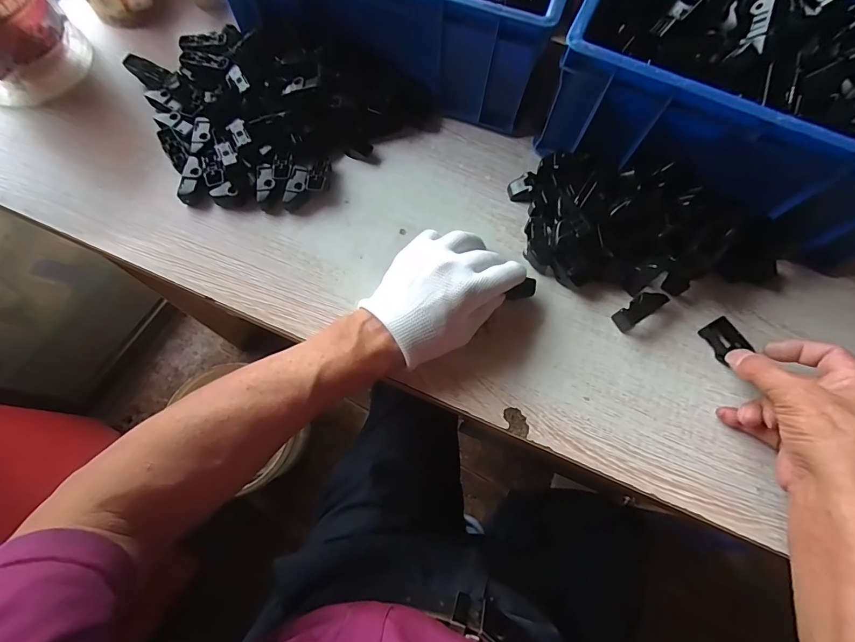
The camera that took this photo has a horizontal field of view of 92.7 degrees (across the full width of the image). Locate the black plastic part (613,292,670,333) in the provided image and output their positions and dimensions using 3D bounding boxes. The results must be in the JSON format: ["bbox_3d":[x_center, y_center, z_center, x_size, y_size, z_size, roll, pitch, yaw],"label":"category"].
[{"bbox_3d":[0.195,-0.011,0.376,0.050,0.013,0.020,-32,76,-12],"label":"black plastic part"}]

